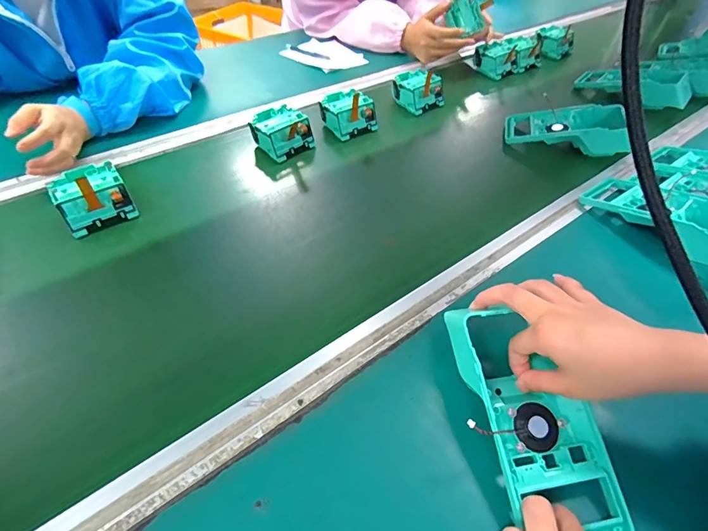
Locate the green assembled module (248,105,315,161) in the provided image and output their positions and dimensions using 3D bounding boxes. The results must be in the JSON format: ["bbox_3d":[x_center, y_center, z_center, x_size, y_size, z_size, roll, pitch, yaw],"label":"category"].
[{"bbox_3d":[-0.109,-0.199,0.602,0.073,0.052,0.077,-35,58,-29],"label":"green assembled module"}]

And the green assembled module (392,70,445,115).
[{"bbox_3d":[0.114,-0.310,0.716,0.082,0.048,0.077,-33,57,-28],"label":"green assembled module"}]

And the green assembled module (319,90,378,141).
[{"bbox_3d":[-0.009,-0.244,0.650,0.083,0.043,0.076,-25,53,-23],"label":"green assembled module"}]

